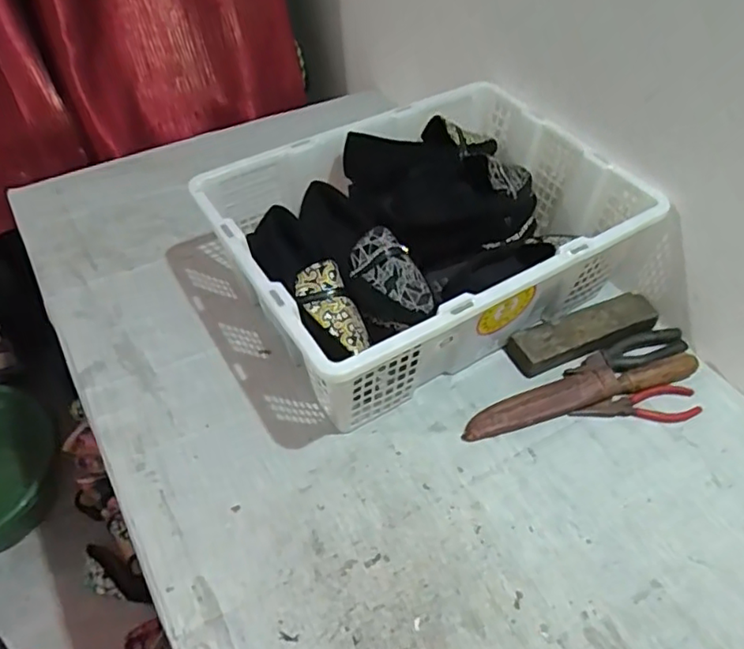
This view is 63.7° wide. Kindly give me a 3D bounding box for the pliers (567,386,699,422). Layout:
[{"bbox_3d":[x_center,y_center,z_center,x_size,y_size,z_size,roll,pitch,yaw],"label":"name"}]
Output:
[{"bbox_3d":[0.319,0.099,0.722,0.157,0.012,0.042,-5,49,-5],"label":"pliers"}]

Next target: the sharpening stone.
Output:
[{"bbox_3d":[0.271,0.010,0.767,0.196,0.036,0.052,-17,51,-15],"label":"sharpening stone"}]

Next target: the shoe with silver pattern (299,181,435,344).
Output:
[{"bbox_3d":[-0.014,-0.083,0.736,0.082,0.084,0.249,-21,52,-19],"label":"shoe with silver pattern"}]

